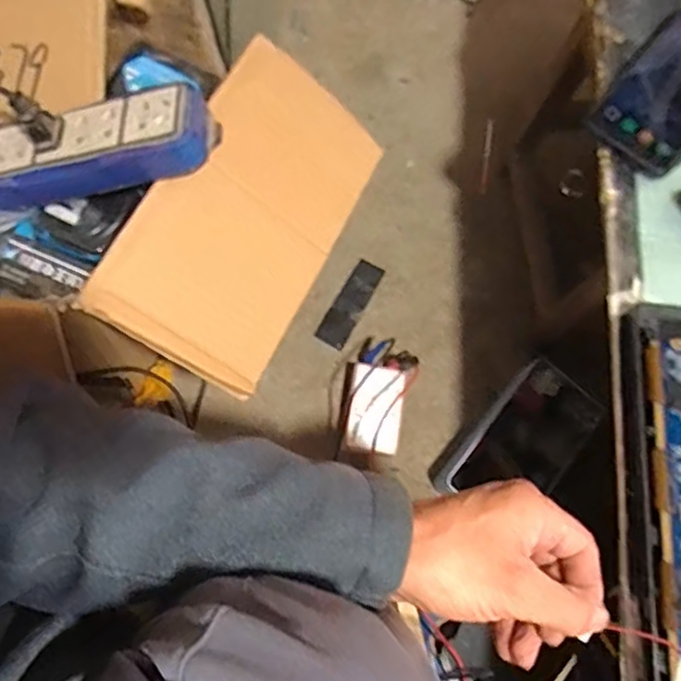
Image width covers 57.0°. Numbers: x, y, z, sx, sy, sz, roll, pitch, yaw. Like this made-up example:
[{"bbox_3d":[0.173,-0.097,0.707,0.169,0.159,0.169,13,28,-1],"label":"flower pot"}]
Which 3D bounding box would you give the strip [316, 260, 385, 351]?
[{"bbox_3d":[0.012,-0.043,0.736,0.034,0.005,0.110,31,76,-1],"label":"strip"}]

